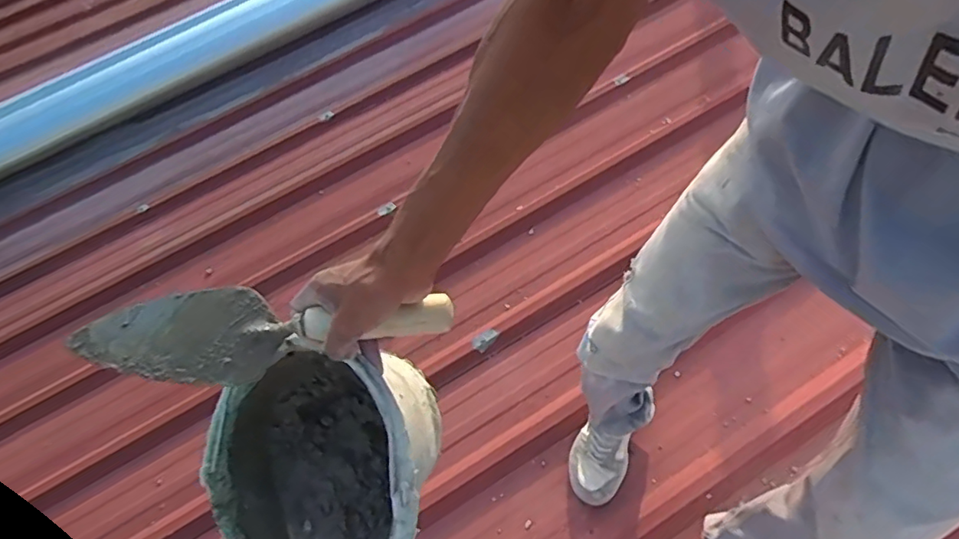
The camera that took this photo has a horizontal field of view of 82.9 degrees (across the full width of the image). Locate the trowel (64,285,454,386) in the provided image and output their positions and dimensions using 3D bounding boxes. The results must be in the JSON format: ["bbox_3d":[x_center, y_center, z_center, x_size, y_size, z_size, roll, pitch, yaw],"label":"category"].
[{"bbox_3d":[-0.177,0.053,0.479,0.297,0.066,0.074,-4,51,-3],"label":"trowel"}]

